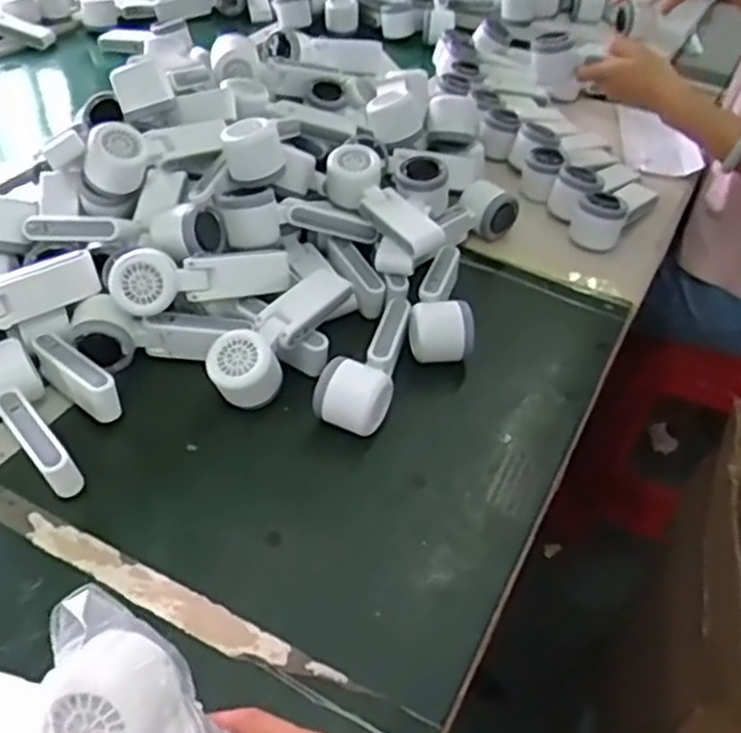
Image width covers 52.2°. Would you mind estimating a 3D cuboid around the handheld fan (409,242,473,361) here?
[{"bbox_3d":[0.077,-0.066,0.783,0.064,0.065,0.164,8,43,4],"label":"handheld fan"}]

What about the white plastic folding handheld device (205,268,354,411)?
[{"bbox_3d":[-0.080,-0.022,0.707,0.062,0.071,0.164,26,47,22],"label":"white plastic folding handheld device"}]

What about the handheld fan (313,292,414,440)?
[{"bbox_3d":[-0.004,-0.007,0.715,0.066,0.051,0.171,11,43,8],"label":"handheld fan"}]

